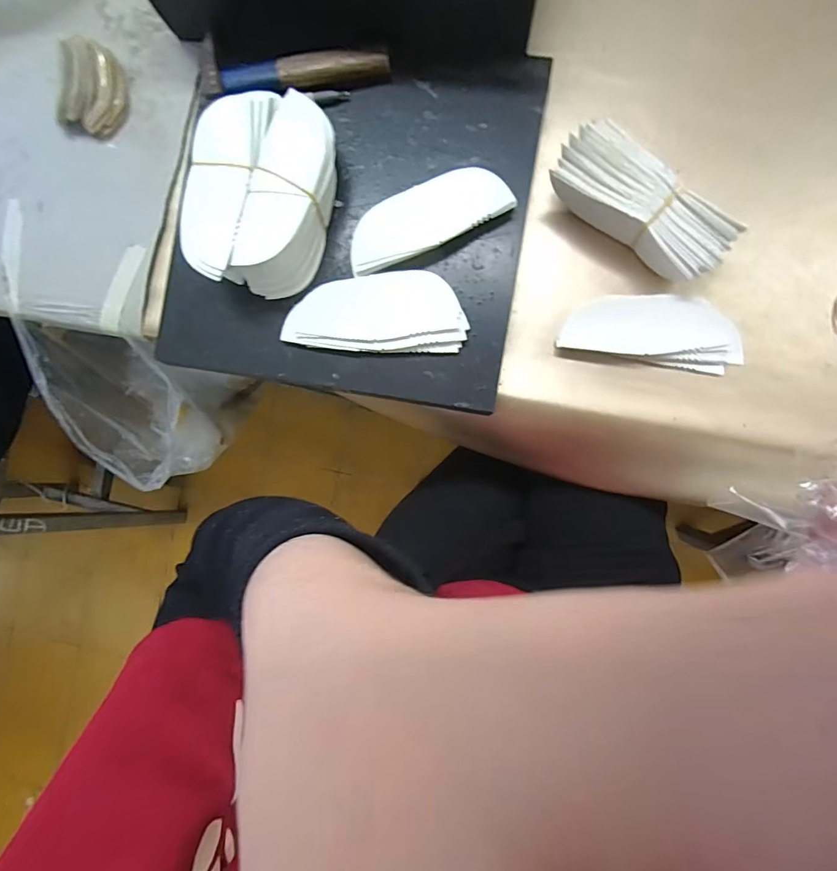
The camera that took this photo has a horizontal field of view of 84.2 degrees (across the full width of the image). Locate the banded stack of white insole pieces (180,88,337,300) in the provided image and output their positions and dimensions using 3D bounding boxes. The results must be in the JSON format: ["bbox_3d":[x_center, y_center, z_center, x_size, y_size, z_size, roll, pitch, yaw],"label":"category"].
[{"bbox_3d":[-0.125,-0.195,0.374,0.108,0.044,0.145,3,91,5],"label":"banded stack of white insole pieces"}]

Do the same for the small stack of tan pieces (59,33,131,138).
[{"bbox_3d":[-0.301,-0.324,0.429,0.051,0.028,0.076,20,92,4],"label":"small stack of tan pieces"}]

